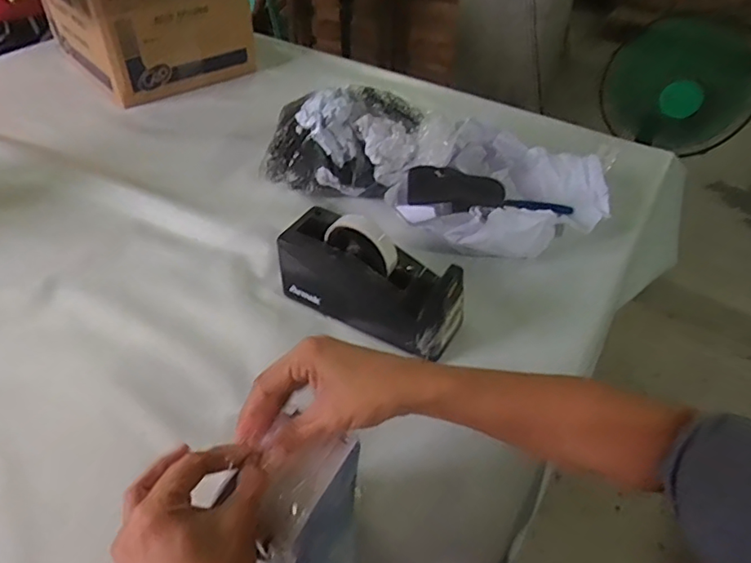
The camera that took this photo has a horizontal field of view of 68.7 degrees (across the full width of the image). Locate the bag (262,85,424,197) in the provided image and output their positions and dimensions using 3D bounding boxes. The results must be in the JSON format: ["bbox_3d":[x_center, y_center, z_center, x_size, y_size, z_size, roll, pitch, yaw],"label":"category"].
[{"bbox_3d":[-0.044,-0.187,0.769,0.209,0.142,0.121,0,45,-4],"label":"bag"}]

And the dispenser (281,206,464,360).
[{"bbox_3d":[-0.003,-0.003,0.602,0.205,0.112,0.076,25,49,21],"label":"dispenser"}]

